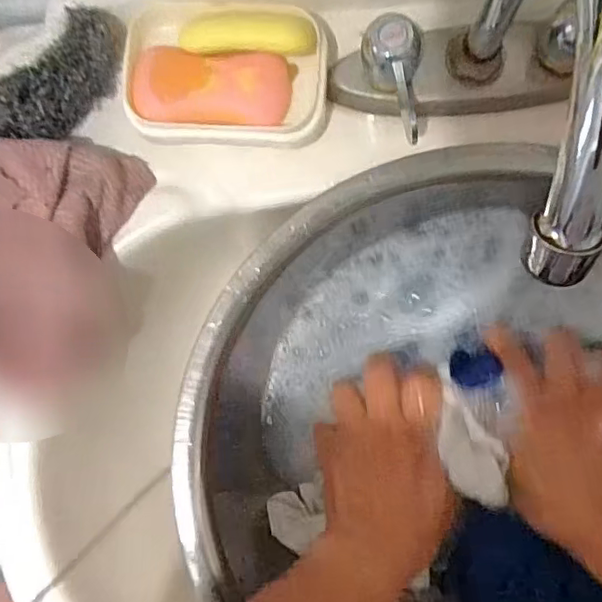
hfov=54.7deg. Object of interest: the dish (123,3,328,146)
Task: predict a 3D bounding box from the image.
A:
[{"bbox_3d":[-0.045,-0.133,0.344,0.115,0.029,0.078,1,88,7],"label":"dish"}]

